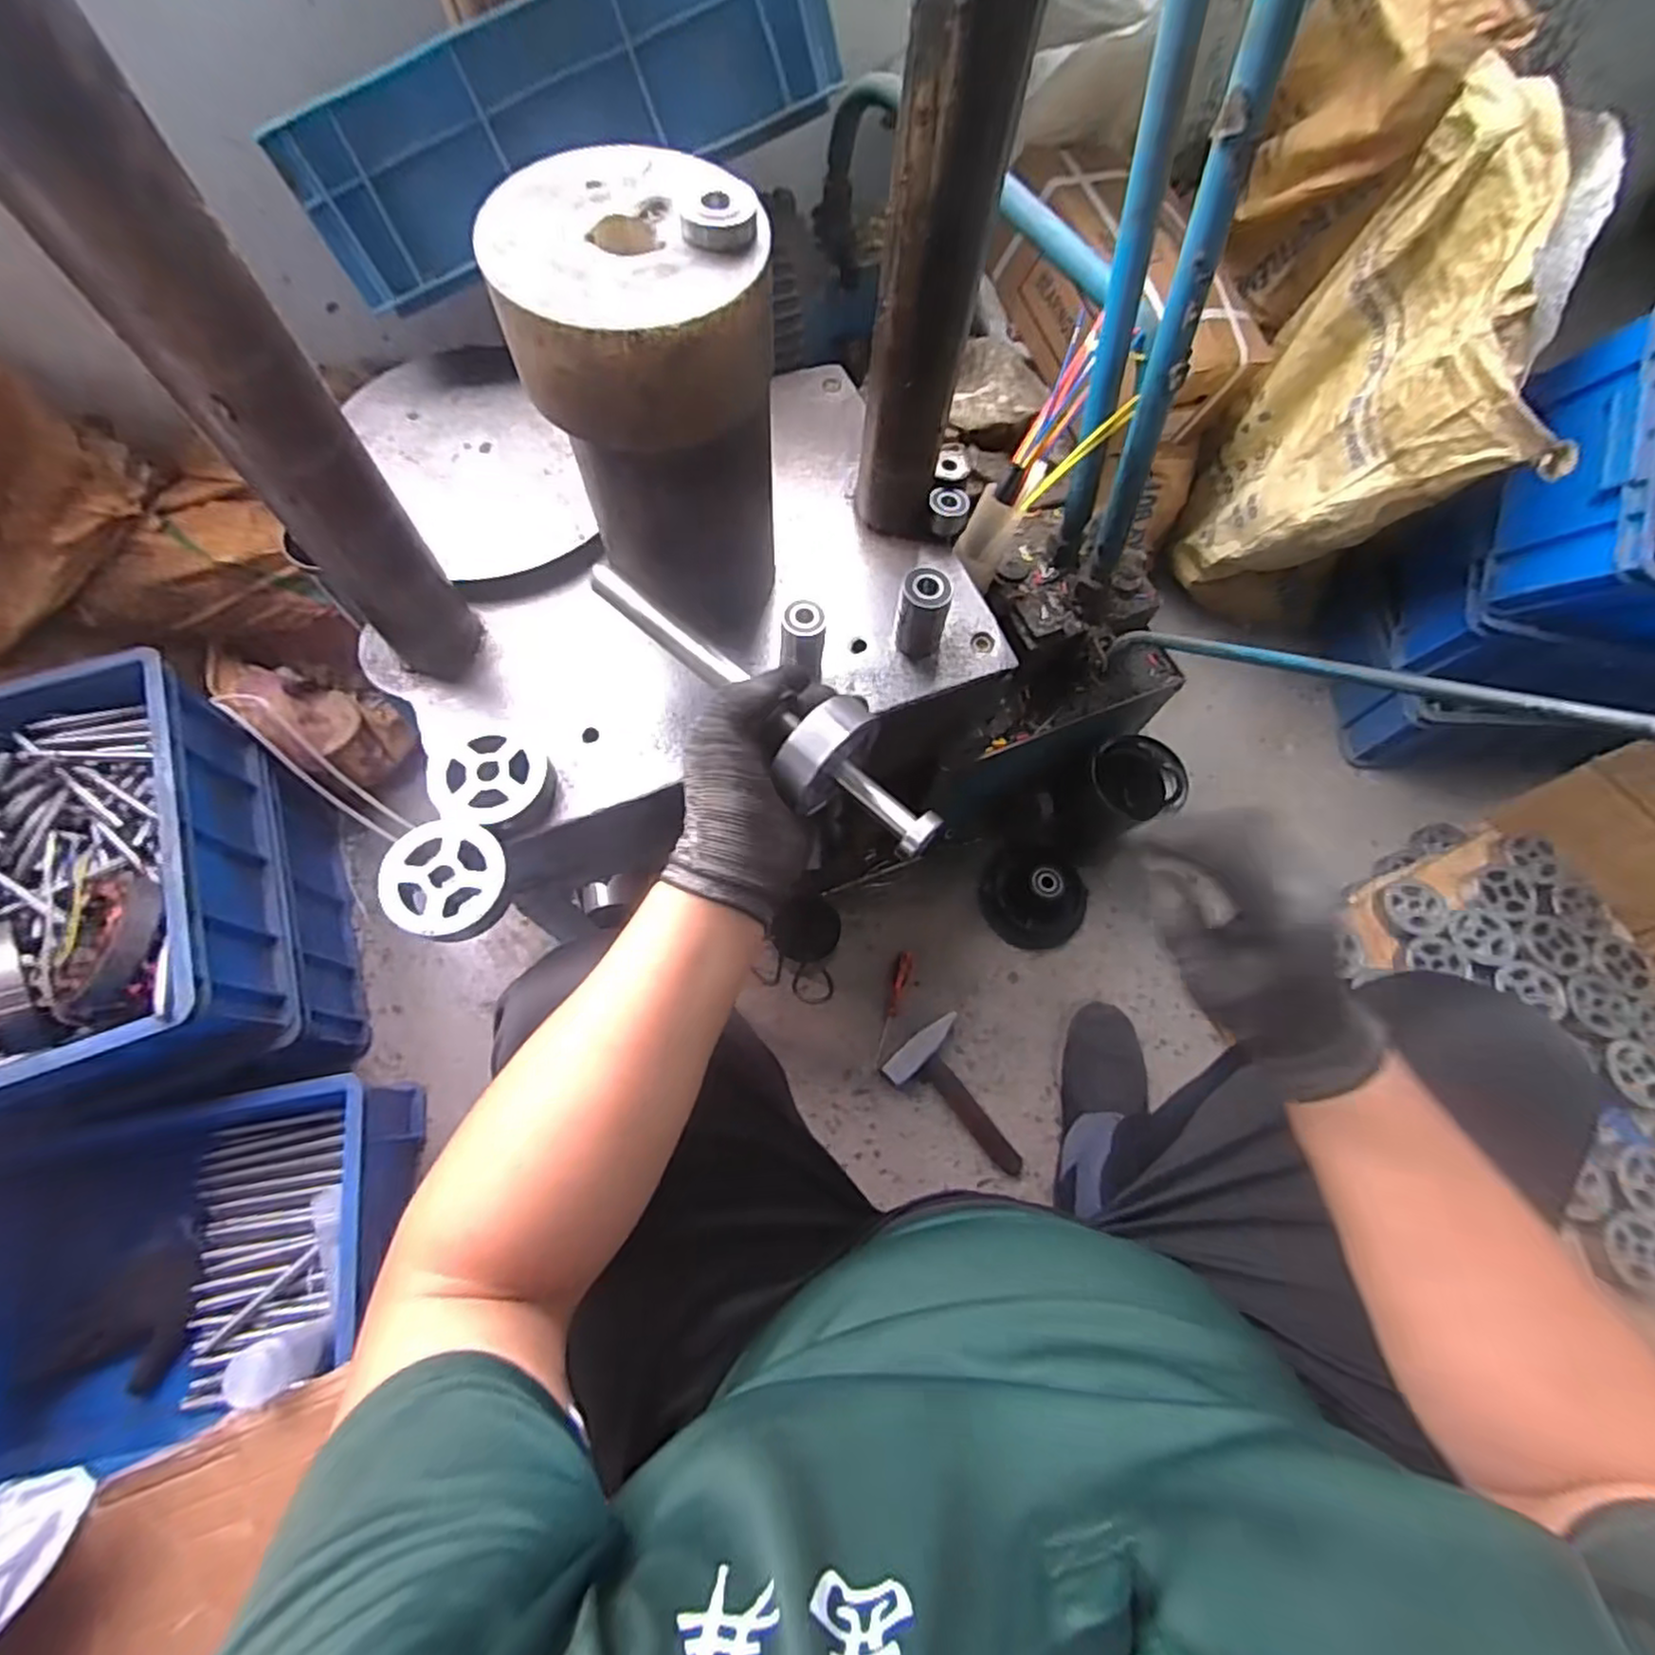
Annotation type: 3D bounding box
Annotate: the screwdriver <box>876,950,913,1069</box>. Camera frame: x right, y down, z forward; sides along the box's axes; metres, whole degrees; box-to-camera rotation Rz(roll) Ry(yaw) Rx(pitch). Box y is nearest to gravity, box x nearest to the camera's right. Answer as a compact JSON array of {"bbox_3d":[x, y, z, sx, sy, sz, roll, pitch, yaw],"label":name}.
[{"bbox_3d":[0.086,0.230,0.898,0.019,0.018,0.148,16,68,4],"label":"screwdriver"}]

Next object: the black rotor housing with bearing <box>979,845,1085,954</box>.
[{"bbox_3d":[0.279,0.094,0.936,0.147,0.063,0.111,18,68,4],"label":"black rotor housing with bearing"}]

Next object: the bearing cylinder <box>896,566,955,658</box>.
[{"bbox_3d":[0.075,-0.167,0.554,0.039,0.063,0.035,17,68,4],"label":"bearing cylinder"}]

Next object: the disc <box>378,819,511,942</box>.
[{"bbox_3d":[-0.256,0.034,0.476,0.075,0.025,0.080,1,68,-2],"label":"disc"}]

